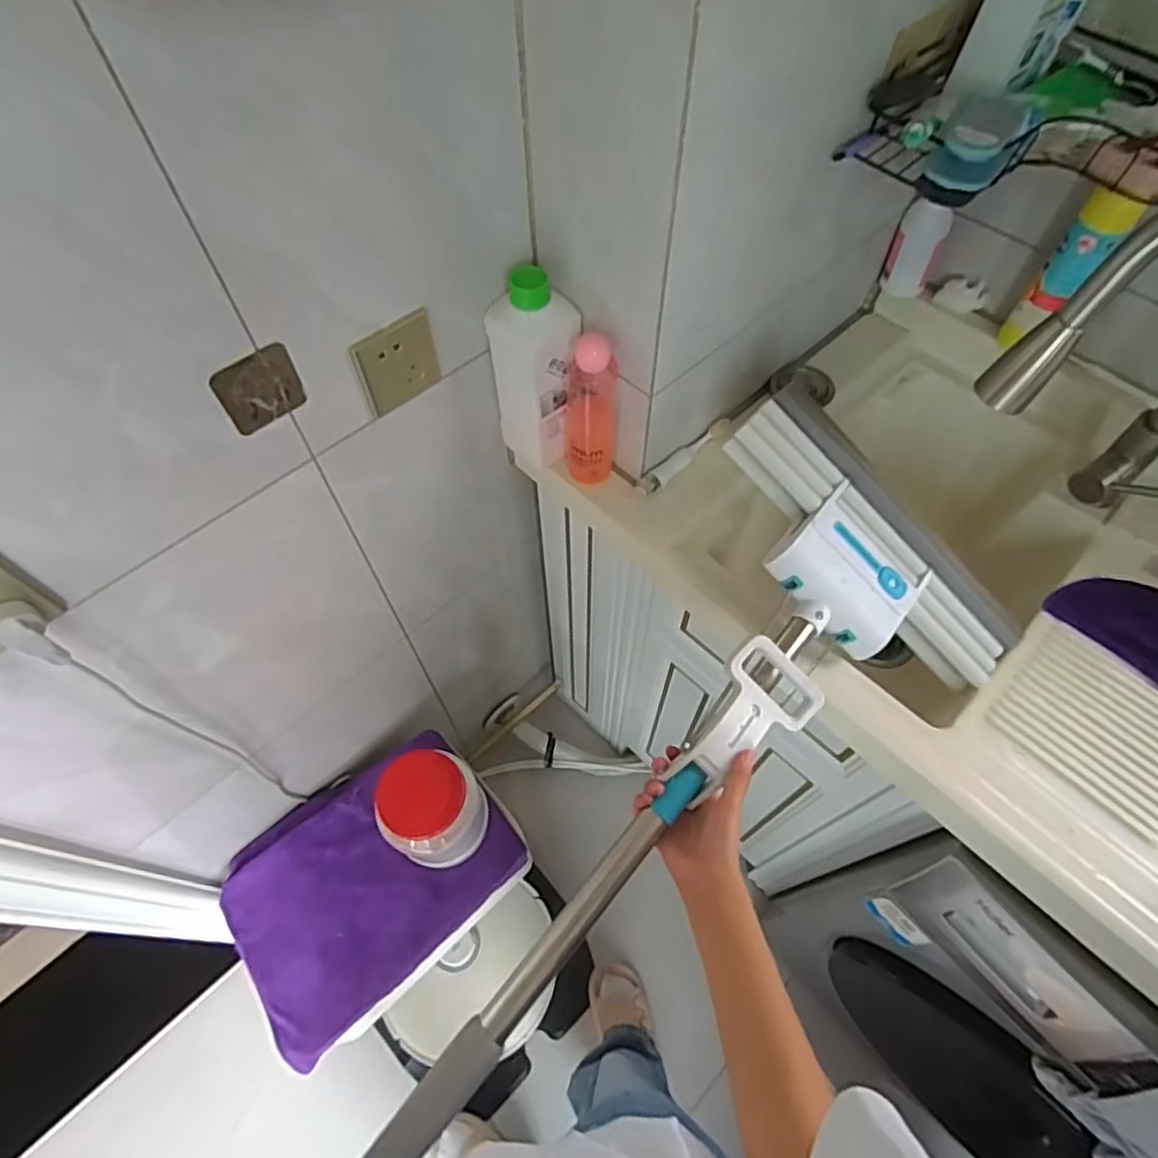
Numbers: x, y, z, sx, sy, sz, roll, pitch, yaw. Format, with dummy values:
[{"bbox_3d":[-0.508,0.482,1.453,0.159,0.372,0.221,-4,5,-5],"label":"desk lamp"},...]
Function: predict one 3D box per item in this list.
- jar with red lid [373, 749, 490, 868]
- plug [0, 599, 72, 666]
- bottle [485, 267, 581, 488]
[{"bbox_3d":[-0.215,0.344,0.975,0.128,0.182,0.132,0,60,0],"label":"jar with red lid"},{"bbox_3d":[-0.455,0.045,0.538,0.041,0.062,0.036,27,63,15],"label":"plug"},{"bbox_3d":[-0.045,-0.224,0.760,0.081,0.263,0.077,-30,64,-16],"label":"bottle"}]

